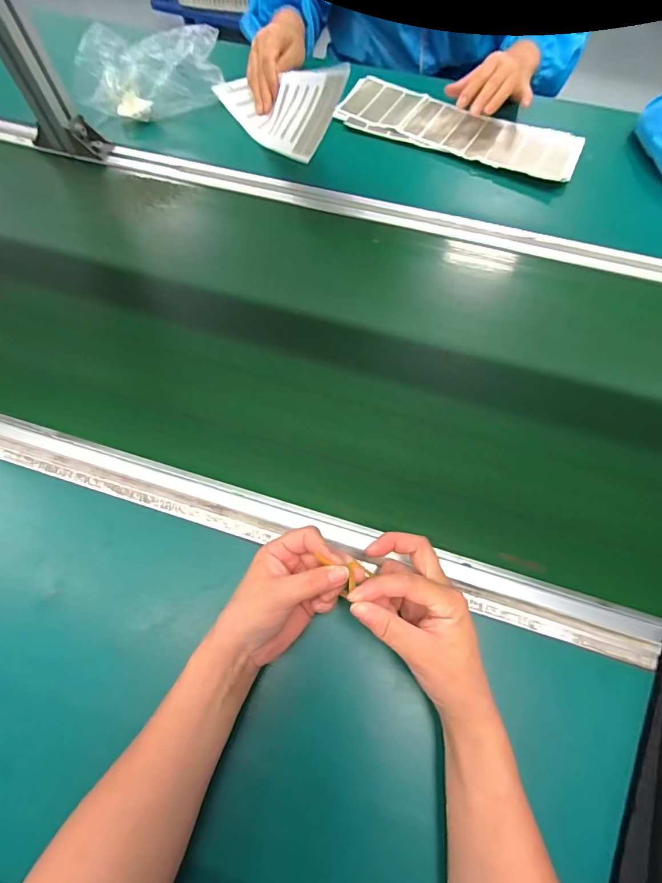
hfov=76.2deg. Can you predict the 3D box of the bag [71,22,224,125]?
[{"bbox_3d":[-0.271,-0.544,0.630,0.207,0.083,0.092,2,68,1],"label":"bag"}]

